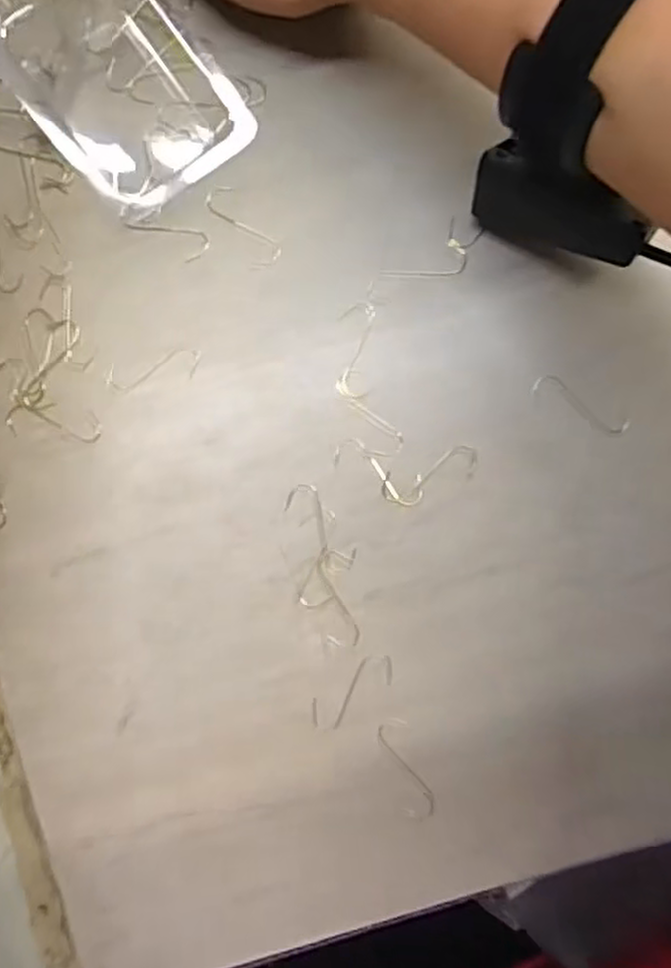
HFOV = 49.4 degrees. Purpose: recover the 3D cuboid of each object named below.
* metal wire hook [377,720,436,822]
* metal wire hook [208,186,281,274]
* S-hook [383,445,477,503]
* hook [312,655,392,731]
[{"bbox_3d":[0.030,0.120,0.305,0.014,0.004,0.043,-20,87,2],"label":"metal wire hook"},{"bbox_3d":[-0.041,-0.113,0.319,0.016,0.004,0.043,-37,86,1],"label":"metal wire hook"},{"bbox_3d":[0.040,-0.004,0.308,0.042,0.004,0.014,-19,87,2],"label":"S-hook"},{"bbox_3d":[0.007,0.088,0.309,0.042,0.004,0.016,-38,86,1],"label":"hook"}]

